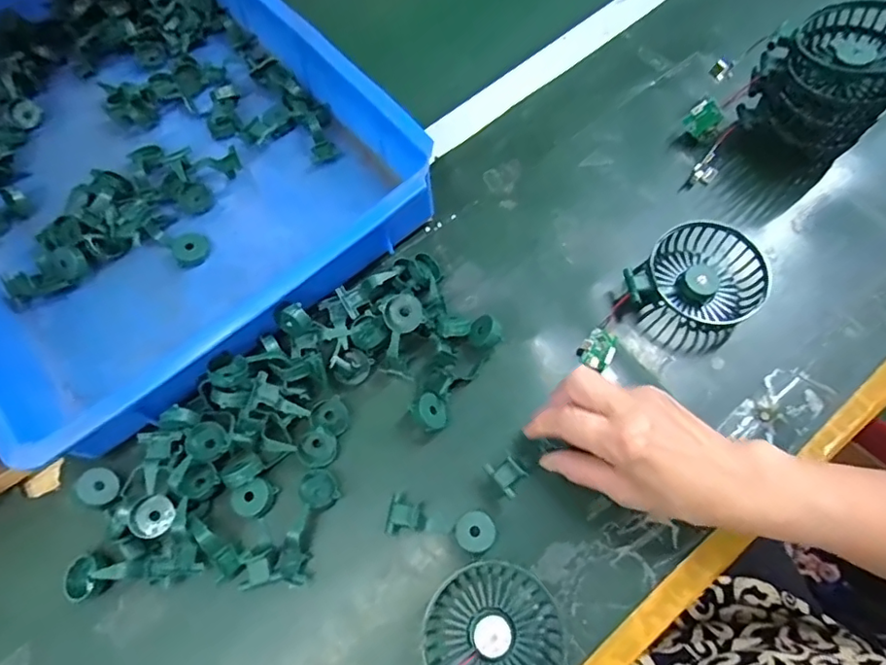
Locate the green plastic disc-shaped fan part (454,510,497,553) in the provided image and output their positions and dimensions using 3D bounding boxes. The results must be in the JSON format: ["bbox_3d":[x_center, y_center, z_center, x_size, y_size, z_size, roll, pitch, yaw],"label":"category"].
[{"bbox_3d":[0.023,0.141,0.387,0.027,0.018,0.026,-1,66,1],"label":"green plastic disc-shaped fan part"}]

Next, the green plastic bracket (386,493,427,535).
[{"bbox_3d":[-0.024,0.130,0.391,0.026,0.027,0.029,9,67,5],"label":"green plastic bracket"}]

